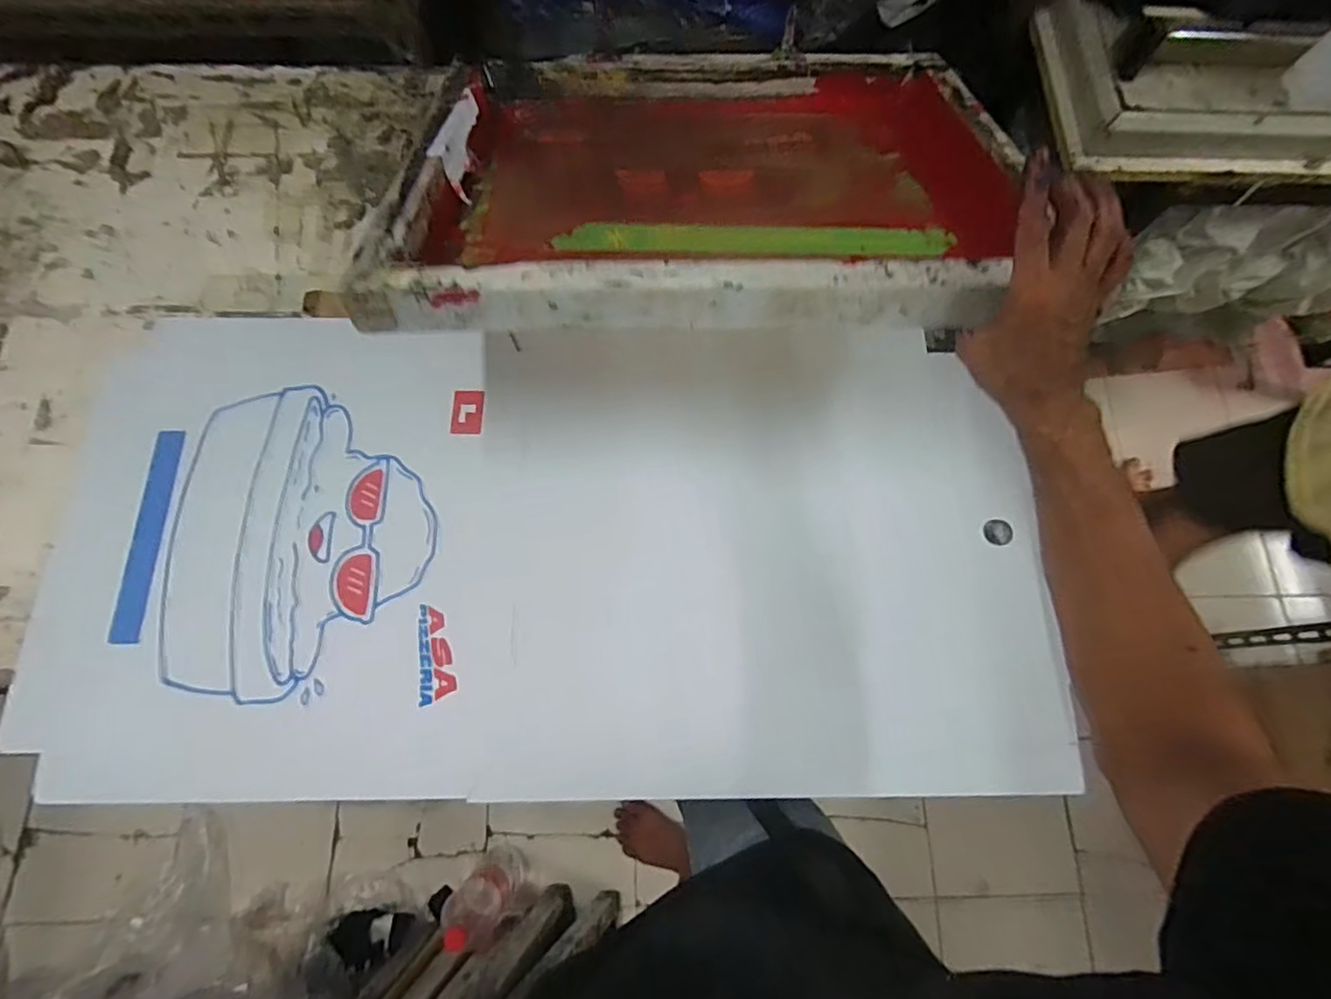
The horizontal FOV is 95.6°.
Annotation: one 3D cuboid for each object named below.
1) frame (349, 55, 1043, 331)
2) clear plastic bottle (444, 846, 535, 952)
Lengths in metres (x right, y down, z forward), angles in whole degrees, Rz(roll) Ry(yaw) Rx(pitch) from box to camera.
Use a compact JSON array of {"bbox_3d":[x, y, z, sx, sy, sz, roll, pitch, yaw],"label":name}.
[{"bbox_3d":[0.039,-0.302,0.556,0.519,0.061,0.424,0,51,-2],"label":"frame"},{"bbox_3d":[-0.311,0.706,1.061,0.091,0.307,0.107,-37,78,-12],"label":"clear plastic bottle"}]

